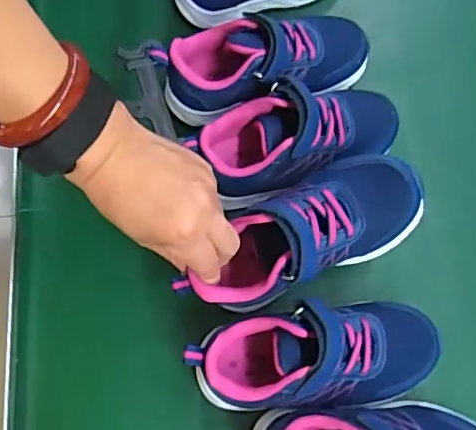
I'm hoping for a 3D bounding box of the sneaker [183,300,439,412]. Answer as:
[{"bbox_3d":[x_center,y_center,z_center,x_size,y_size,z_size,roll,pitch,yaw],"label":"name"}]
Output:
[{"bbox_3d":[0.053,0.098,0.382,0.170,0.064,0.068,-6,74,-3],"label":"sneaker"}]

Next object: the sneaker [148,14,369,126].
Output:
[{"bbox_3d":[0.025,-0.120,0.451,0.174,0.066,0.080,-11,74,-4],"label":"sneaker"}]

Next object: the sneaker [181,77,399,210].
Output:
[{"bbox_3d":[0.049,-0.057,0.445,0.164,0.083,0.078,-17,75,-6],"label":"sneaker"}]

